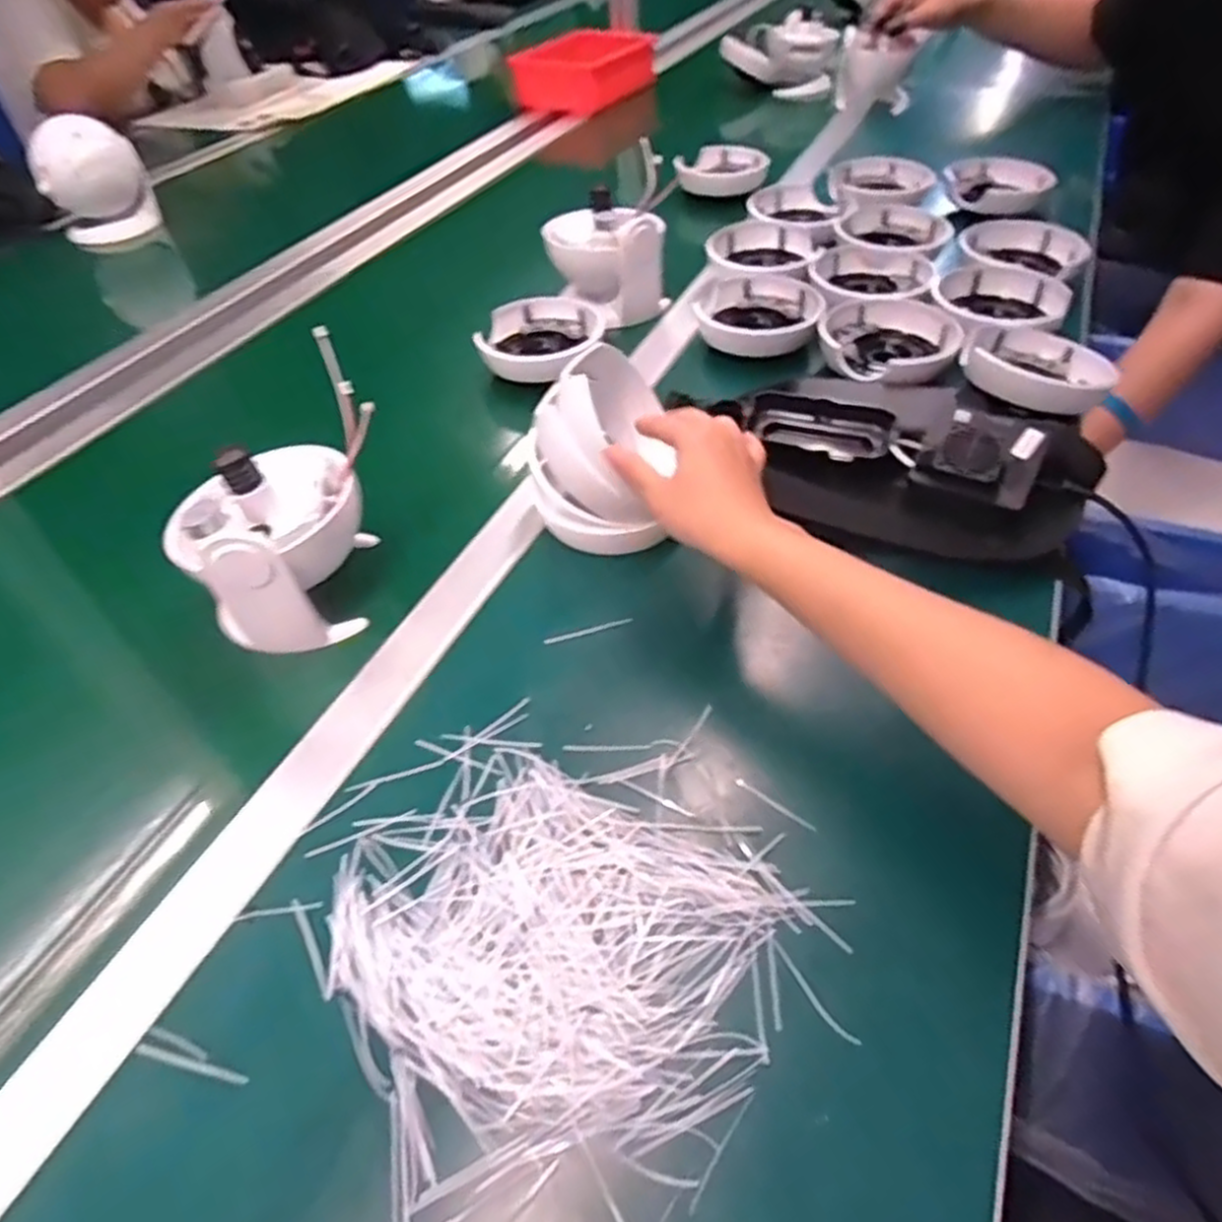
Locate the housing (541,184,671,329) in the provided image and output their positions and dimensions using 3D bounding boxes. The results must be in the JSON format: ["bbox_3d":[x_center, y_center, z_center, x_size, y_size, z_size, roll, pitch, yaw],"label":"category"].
[{"bbox_3d":[-0.003,-0.360,0.775,0.104,0.104,0.085,-23,49,-14],"label":"housing"}]

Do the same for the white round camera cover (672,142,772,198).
[{"bbox_3d":[0.151,-0.594,1.024,0.119,0.036,0.092,6,48,11],"label":"white round camera cover"}]

